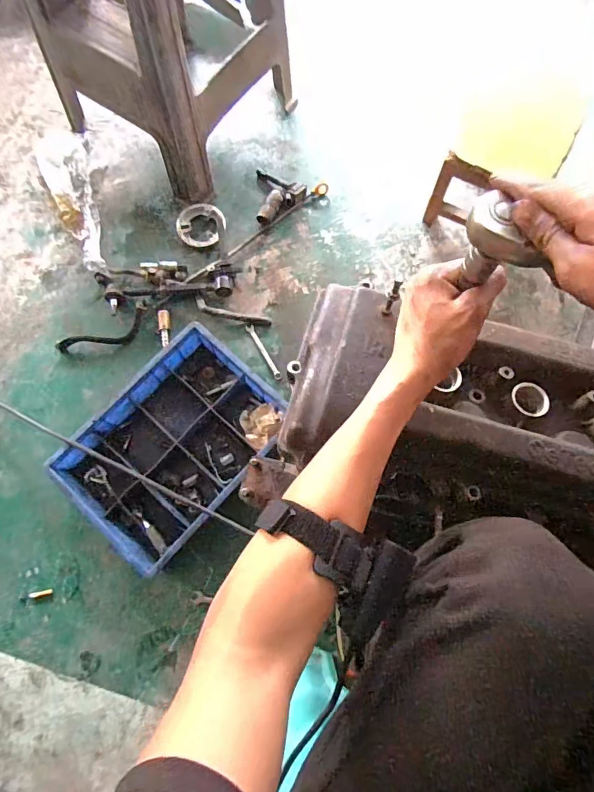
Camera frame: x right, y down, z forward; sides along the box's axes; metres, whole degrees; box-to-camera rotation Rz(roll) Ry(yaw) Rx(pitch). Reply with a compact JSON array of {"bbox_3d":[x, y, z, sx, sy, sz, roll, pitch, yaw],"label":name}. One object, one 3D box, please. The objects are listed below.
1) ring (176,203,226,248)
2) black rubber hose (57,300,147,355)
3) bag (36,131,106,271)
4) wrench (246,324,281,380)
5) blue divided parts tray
[{"bbox_3d":[-0.245,-0.435,1.125,0.115,0.017,0.133,-35,79,-8],"label":"ring"},{"bbox_3d":[-0.453,-0.147,1.061,0.228,0.018,0.078,-31,79,-7],"label":"black rubber hose"},{"bbox_3d":[-0.580,-0.508,1.143,0.125,0.029,0.435,-15,77,-4],"label":"bag"},{"bbox_3d":[-0.080,-0.107,1.094,0.018,0.010,0.156,-29,77,-7],"label":"wrench"},{"bbox_3d":[-0.263,0.100,0.975,0.314,0.091,0.456,40,80,9],"label":"blue divided parts tray"}]

